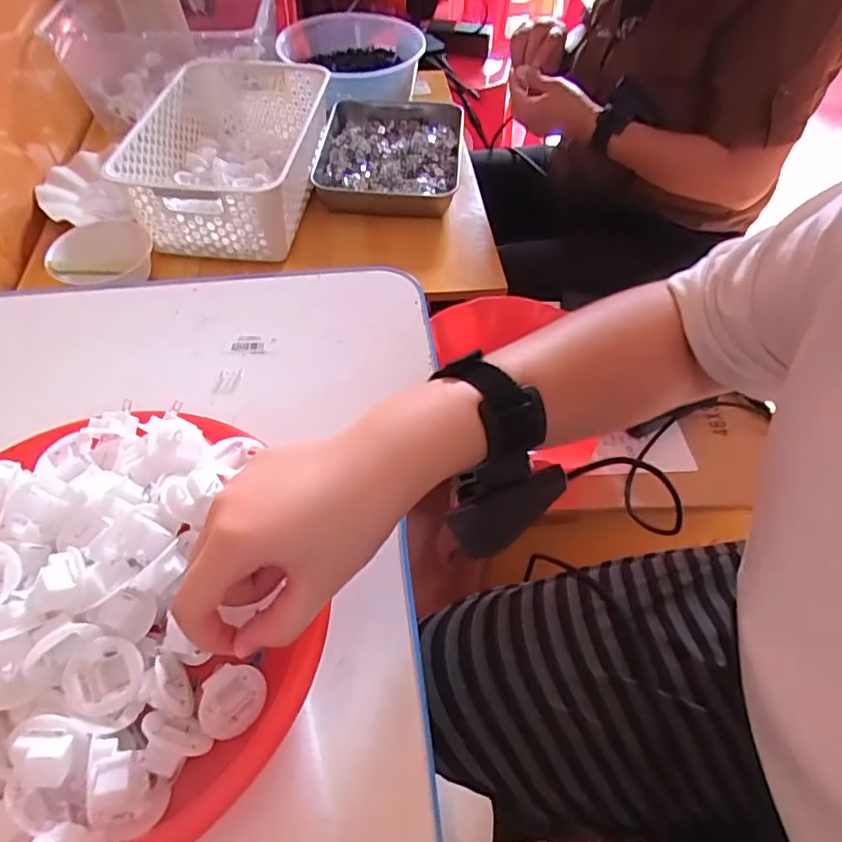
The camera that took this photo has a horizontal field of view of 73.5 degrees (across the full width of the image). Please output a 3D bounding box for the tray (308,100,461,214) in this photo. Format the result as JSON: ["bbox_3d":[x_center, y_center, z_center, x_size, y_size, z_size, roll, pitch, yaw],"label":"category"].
[{"bbox_3d":[-0.041,-0.392,0.831,0.199,0.045,0.283,5,54,1],"label":"tray"}]

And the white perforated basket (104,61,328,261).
[{"bbox_3d":[-0.248,-0.357,0.752,0.206,0.093,0.337,4,54,1],"label":"white perforated basket"}]

